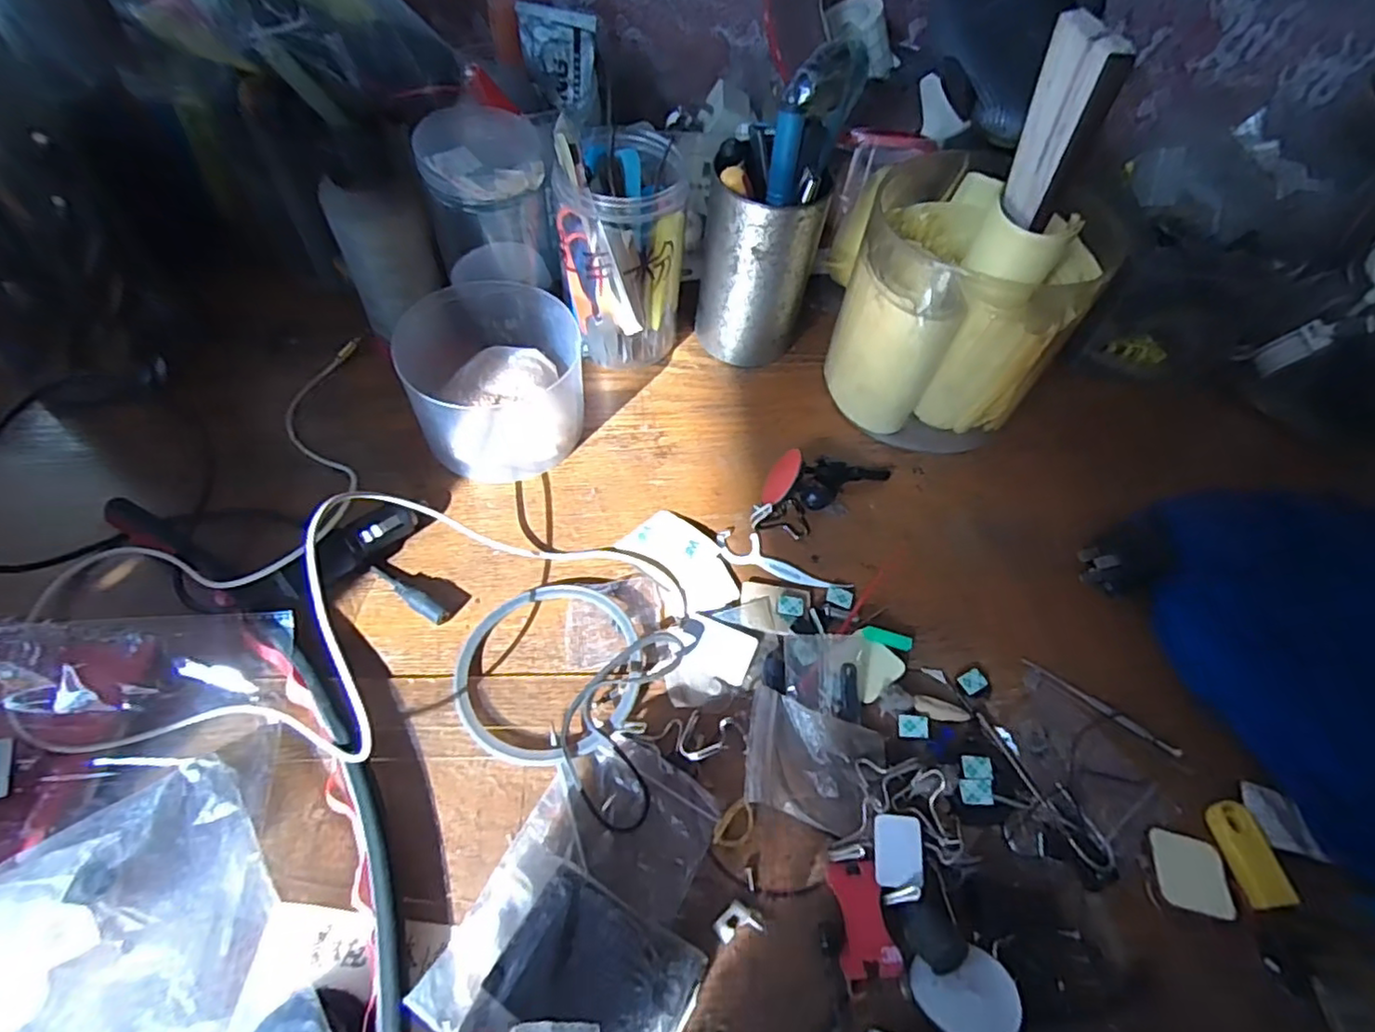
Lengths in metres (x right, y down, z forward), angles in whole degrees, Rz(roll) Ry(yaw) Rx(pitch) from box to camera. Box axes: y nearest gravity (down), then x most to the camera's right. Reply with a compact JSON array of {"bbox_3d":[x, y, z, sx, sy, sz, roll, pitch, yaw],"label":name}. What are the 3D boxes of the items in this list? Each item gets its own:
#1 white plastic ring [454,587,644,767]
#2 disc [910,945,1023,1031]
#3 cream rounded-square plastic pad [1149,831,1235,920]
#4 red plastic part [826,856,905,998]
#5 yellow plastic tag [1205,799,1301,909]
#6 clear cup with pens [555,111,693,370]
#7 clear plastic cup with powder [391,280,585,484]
[{"bbox_3d":[-0.064,0.069,0.305,0.083,0.011,0.086,2,56,-3],"label":"white plastic ring"},{"bbox_3d":[0.101,0.172,0.236,0.036,0.004,0.031,-4,23,-10],"label":"disc"},{"bbox_3d":[0.210,0.148,0.273,0.029,0.004,0.030,11,56,4],"label":"cream rounded-square plastic pad"},{"bbox_3d":[0.068,0.156,0.255,0.021,0.004,0.040,-10,47,4],"label":"red plastic part"},{"bbox_3d":[0.237,0.142,0.278,0.018,0.004,0.040,-4,56,-7],"label":"yellow plastic tag"},{"bbox_3d":[-0.038,-0.155,0.388,0.070,0.129,0.063,1,56,-3],"label":"clear cup with pens"},{"bbox_3d":[-0.111,-0.083,0.380,0.097,0.056,0.116,-16,58,-14],"label":"clear plastic cup with powder"}]

